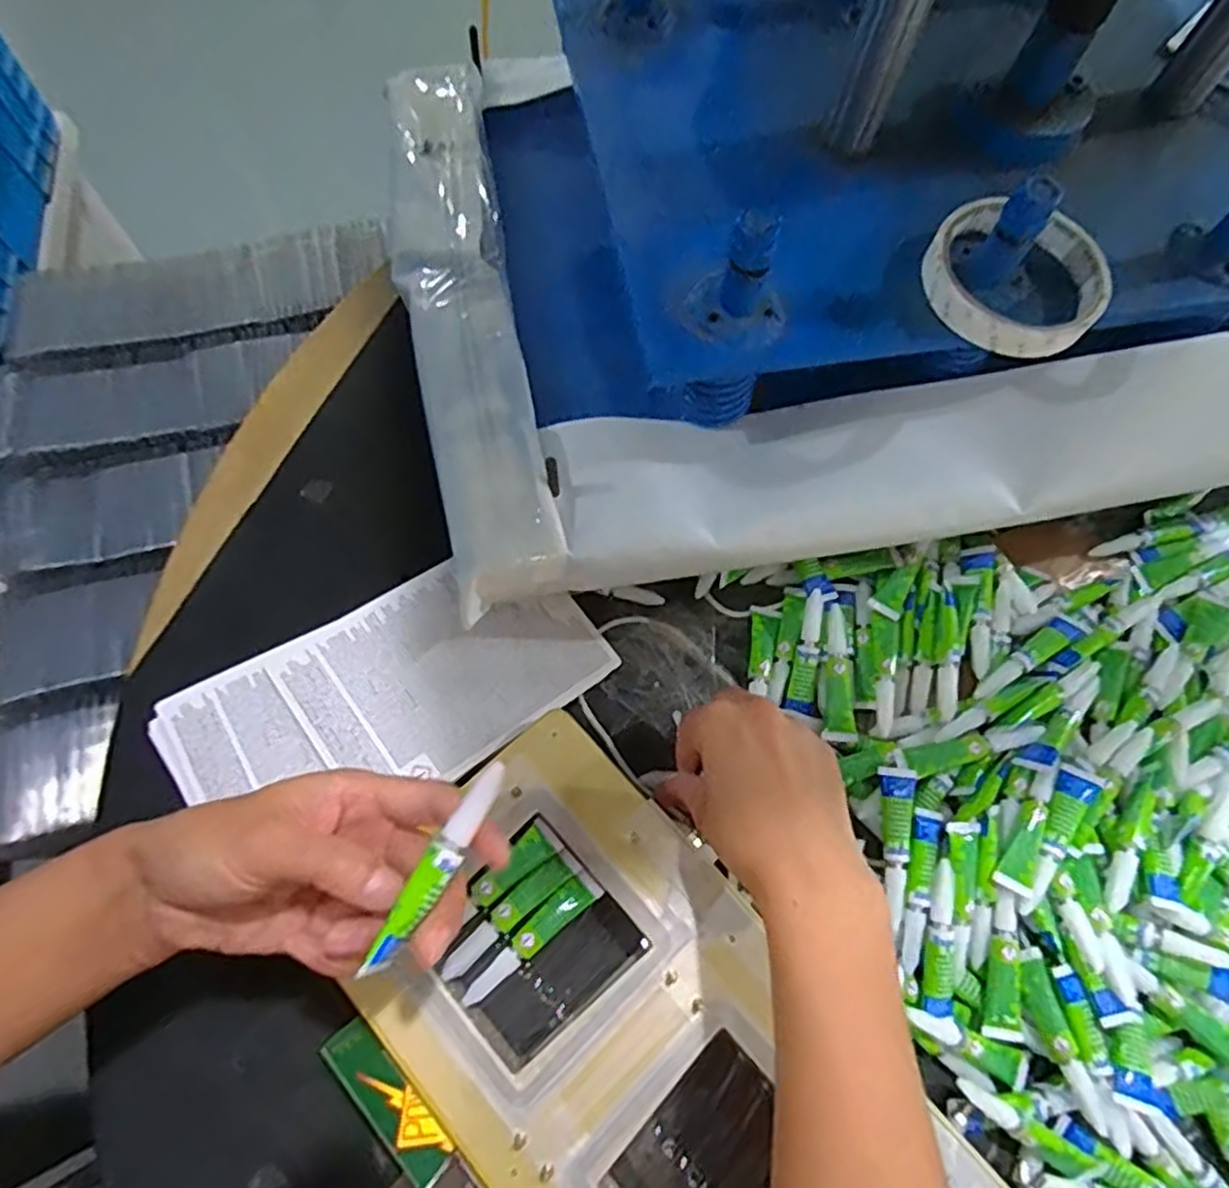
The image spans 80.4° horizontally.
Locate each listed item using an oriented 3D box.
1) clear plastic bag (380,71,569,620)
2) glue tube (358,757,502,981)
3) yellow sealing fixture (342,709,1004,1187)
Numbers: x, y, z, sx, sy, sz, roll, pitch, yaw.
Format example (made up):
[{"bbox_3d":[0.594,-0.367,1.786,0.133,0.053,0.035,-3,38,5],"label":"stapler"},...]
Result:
[{"bbox_3d":[-0.093,-0.178,0.448,0.069,0.026,0.378,-17,72,14],"label":"clear plastic bag"},{"bbox_3d":[-0.063,0.096,0.260,0.010,0.007,0.078,30,72,9],"label":"glue tube"},{"bbox_3d":[0.055,0.267,0.342,0.166,0.038,0.412,-41,76,-18],"label":"yellow sealing fixture"}]

